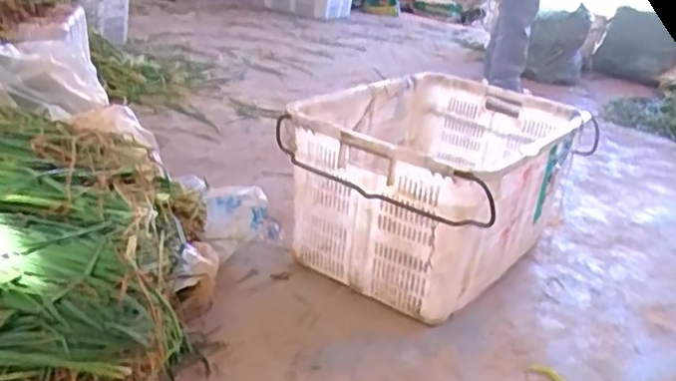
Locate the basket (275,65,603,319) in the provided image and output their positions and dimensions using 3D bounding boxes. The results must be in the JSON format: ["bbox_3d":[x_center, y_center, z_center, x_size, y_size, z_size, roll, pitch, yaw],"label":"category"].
[{"bbox_3d":[0.238,-0.024,1.577,0.494,0.347,0.713,19,25,28],"label":"basket"}]

